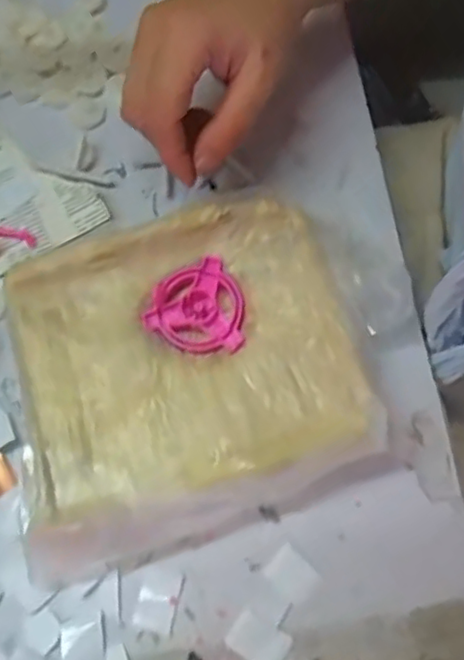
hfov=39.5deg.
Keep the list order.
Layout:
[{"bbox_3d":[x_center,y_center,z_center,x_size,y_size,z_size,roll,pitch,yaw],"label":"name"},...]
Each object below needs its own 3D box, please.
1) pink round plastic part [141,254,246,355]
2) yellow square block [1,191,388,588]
[{"bbox_3d":[-0.020,-0.009,0.360,0.055,0.006,0.053,0,71,0],"label":"pink round plastic part"},{"bbox_3d":[-0.028,0.021,0.354,0.185,0.036,0.172,-17,72,-6],"label":"yellow square block"}]

